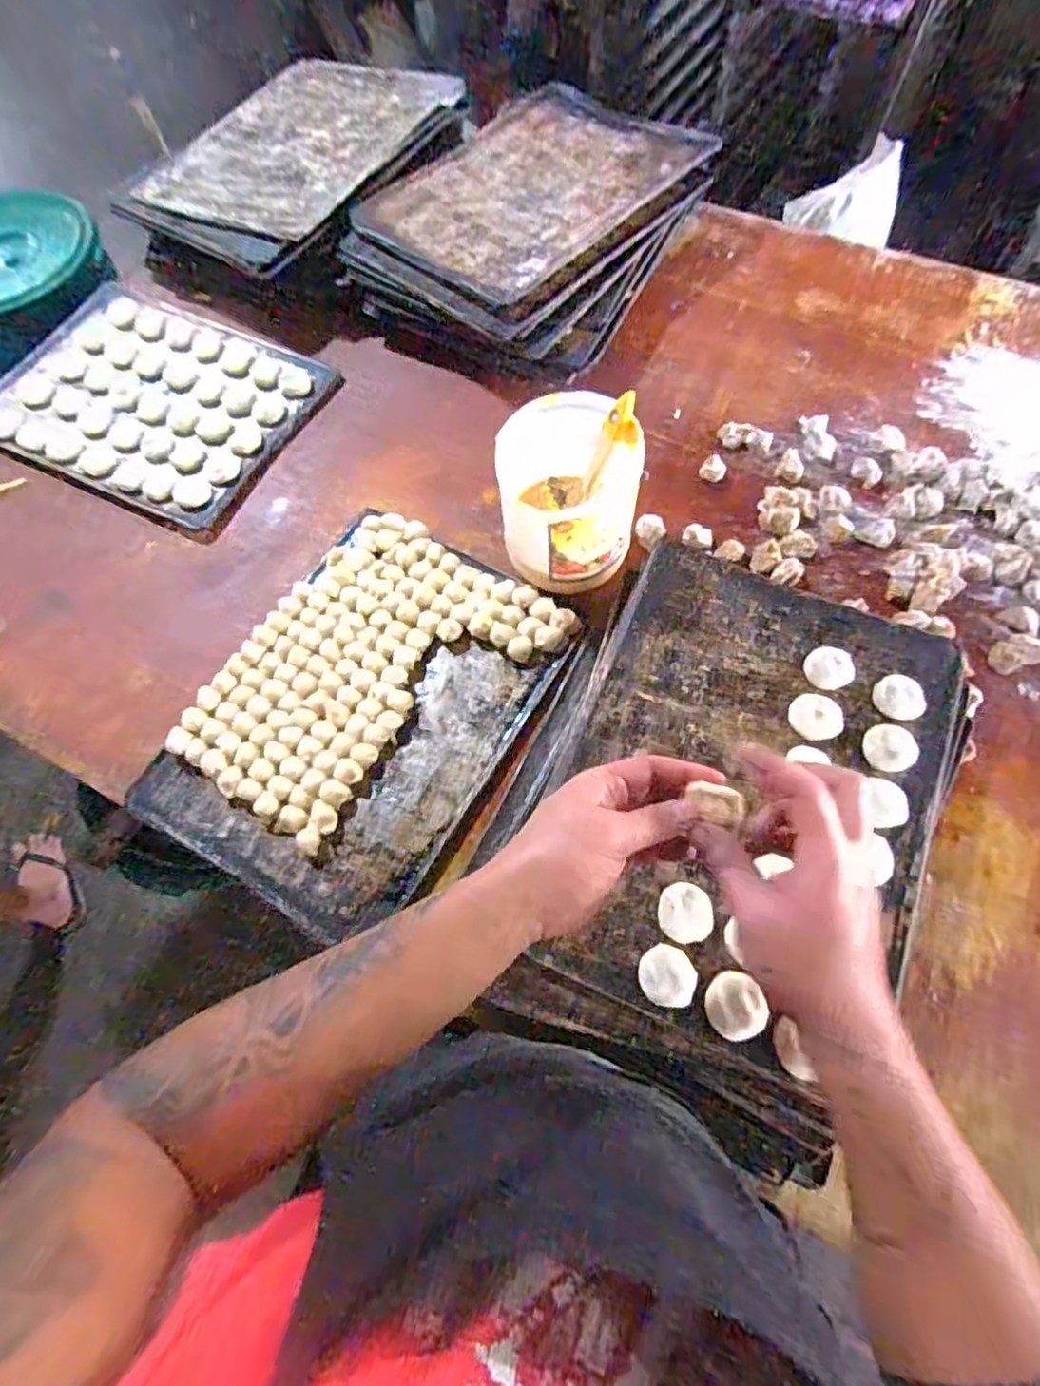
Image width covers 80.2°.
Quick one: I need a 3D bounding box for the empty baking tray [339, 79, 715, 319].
[{"bbox_3d":[0.017,-0.742,0.900,0.327,0.023,0.463,39,74,18],"label":"empty baking tray"}]

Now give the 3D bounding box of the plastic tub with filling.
[{"bbox_3d":[0.054,-0.201,0.676,0.144,0.179,0.136,-11,68,-1],"label":"plastic tub with filling"}]

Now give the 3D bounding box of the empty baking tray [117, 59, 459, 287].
[{"bbox_3d":[-0.338,-0.844,0.960,0.370,0.033,0.508,27,71,14],"label":"empty baking tray"}]

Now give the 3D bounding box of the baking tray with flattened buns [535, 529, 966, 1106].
[{"bbox_3d":[0.217,0.069,0.581,0.332,0.030,0.463,22,70,12],"label":"baking tray with flattened buns"}]

